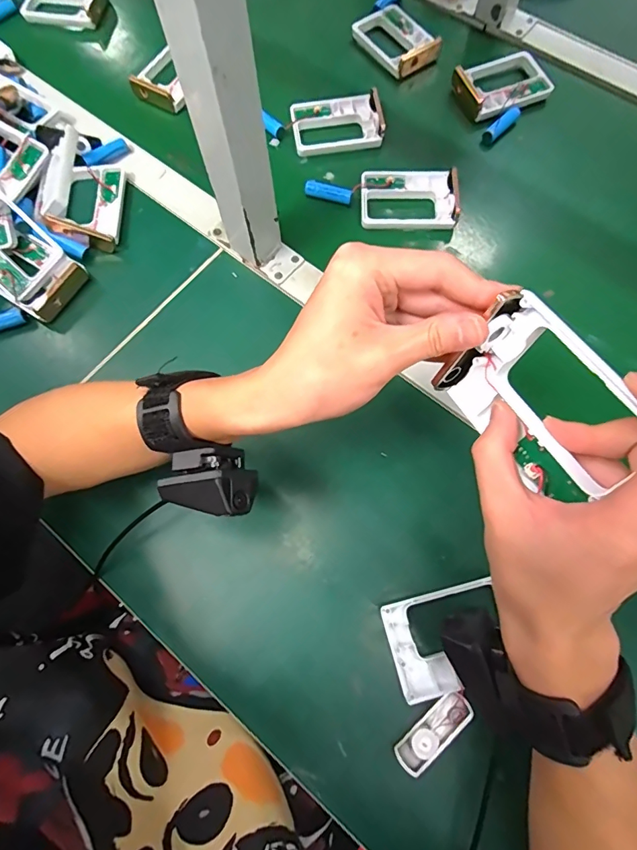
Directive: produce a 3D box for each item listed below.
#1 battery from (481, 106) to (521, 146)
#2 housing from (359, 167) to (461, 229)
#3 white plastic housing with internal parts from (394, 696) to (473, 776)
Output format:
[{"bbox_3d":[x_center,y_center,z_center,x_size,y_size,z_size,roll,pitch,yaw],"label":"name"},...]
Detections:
[{"bbox_3d":[0.205,-0.336,0.499,0.015,0.013,0.059,42,77,17],"label":"battery"},{"bbox_3d":[0.093,-0.237,0.465,0.099,0.023,0.069,0,69,3],"label":"housing"},{"bbox_3d":[0.083,0.219,0.319,0.063,0.005,0.024,-41,72,-12],"label":"white plastic housing with internal parts"}]

